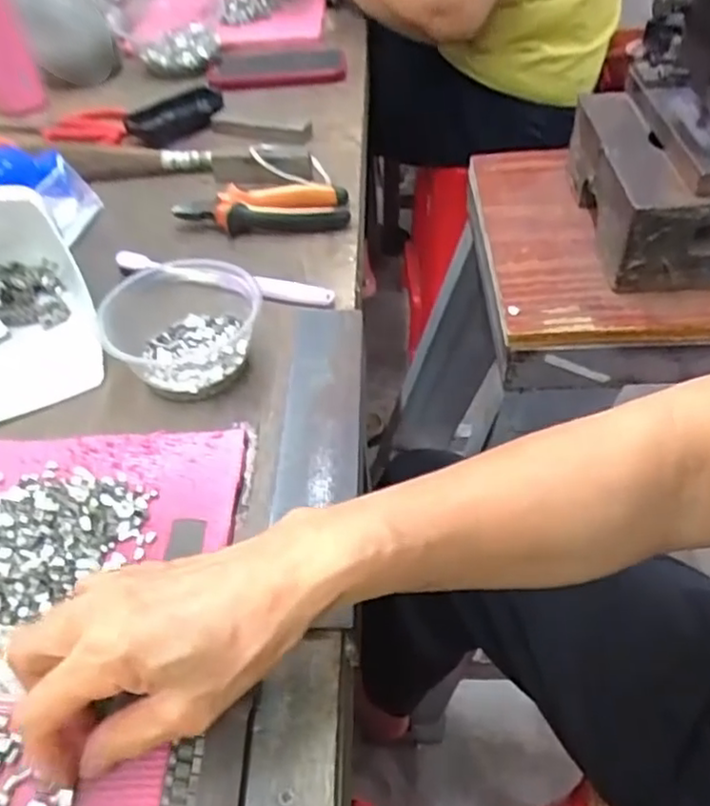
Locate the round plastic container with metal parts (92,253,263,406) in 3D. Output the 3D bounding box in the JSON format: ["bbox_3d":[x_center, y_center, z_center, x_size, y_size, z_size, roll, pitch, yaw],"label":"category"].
[{"bbox_3d":[-0.121,-0.058,0.475,0.107,0.050,0.103,-3,45,3],"label":"round plastic container with metal parts"}]

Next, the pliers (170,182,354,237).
[{"bbox_3d":[-0.080,-0.177,0.605,0.148,0.023,0.062,2,46,7],"label":"pliers"}]

